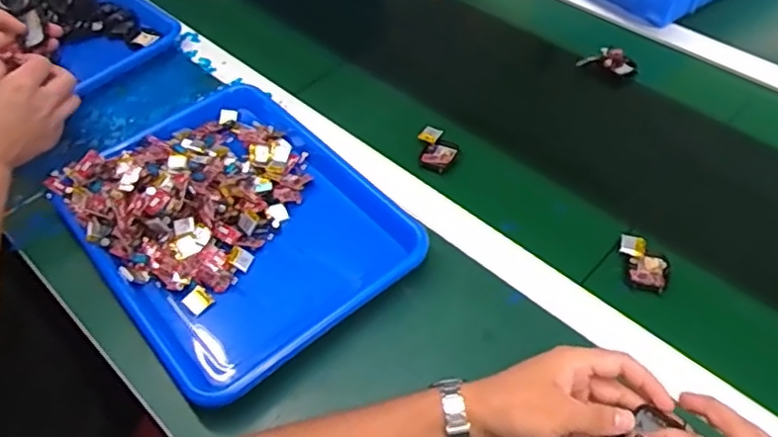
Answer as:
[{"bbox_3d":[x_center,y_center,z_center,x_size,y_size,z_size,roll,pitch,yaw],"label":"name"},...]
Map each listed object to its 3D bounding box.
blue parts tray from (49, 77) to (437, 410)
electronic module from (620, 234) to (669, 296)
[{"bbox_3d":[-0.144,-0.008,0.622,0.269,0.044,0.324,-34,56,-23],"label":"blue parts tray"},{"bbox_3d":[0.237,0.042,0.588,0.044,0.012,0.051,9,51,10],"label":"electronic module"}]

